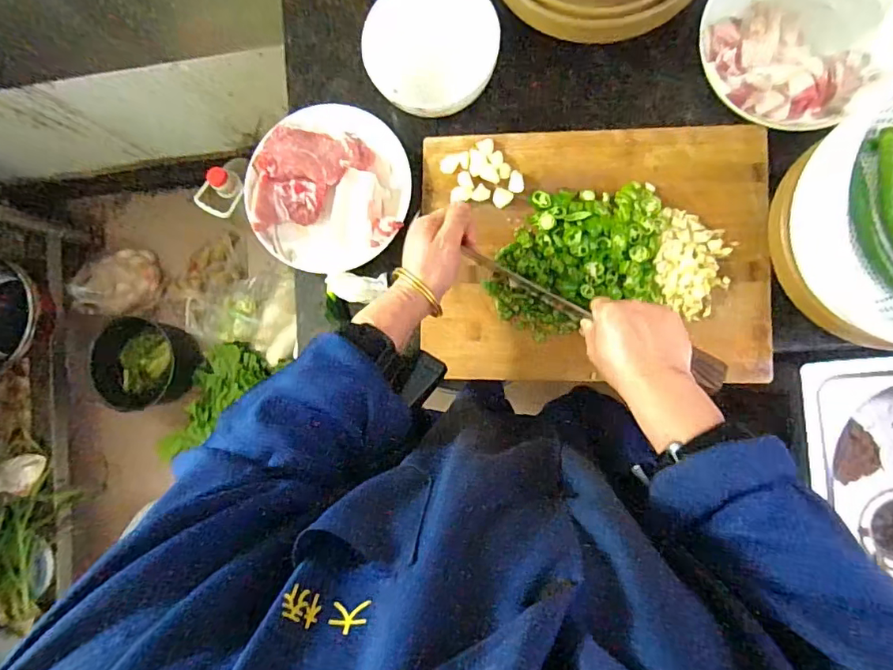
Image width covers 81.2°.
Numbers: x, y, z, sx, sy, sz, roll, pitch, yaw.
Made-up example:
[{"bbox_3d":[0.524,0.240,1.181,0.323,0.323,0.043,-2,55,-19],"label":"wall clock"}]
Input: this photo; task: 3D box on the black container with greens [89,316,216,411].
[{"bbox_3d":[-0.802,0.075,1.412,0.299,0.127,0.249,-5,87,6],"label":"black container with greens"}]

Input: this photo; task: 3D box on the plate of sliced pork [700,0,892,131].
[{"bbox_3d":[0.379,-0.319,0.557,0.192,0.042,0.185,0,88,7],"label":"plate of sliced pork"}]

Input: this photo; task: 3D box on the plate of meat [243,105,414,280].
[{"bbox_3d":[-0.137,-0.176,0.607,0.185,0.059,0.198,0,88,7],"label":"plate of meat"}]

